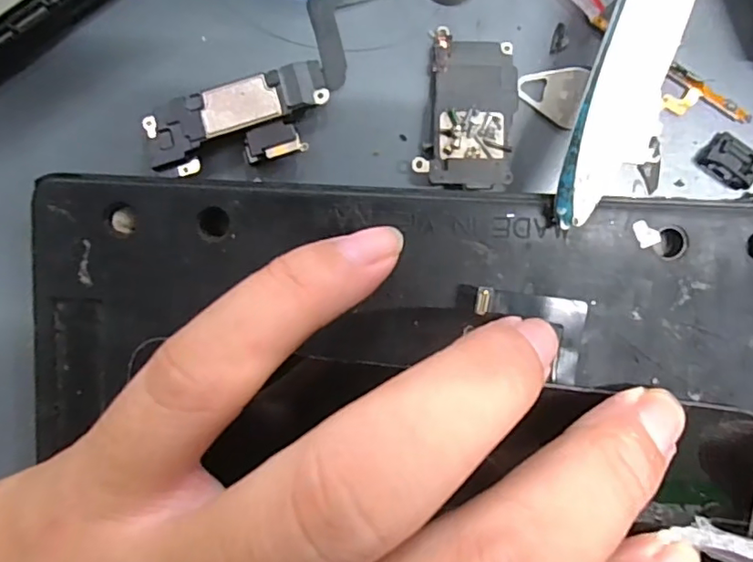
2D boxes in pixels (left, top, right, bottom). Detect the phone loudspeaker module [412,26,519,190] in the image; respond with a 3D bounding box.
[{"bbox_3d":[0.022,-0.039,0.129,0.021,0.006,0.035,7,95,-1],"label":"phone loudspeaker module"}]

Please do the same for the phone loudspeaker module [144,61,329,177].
[{"bbox_3d":[-0.033,-0.040,0.129,0.043,0.005,0.016,-28,94,2],"label":"phone loudspeaker module"}]

